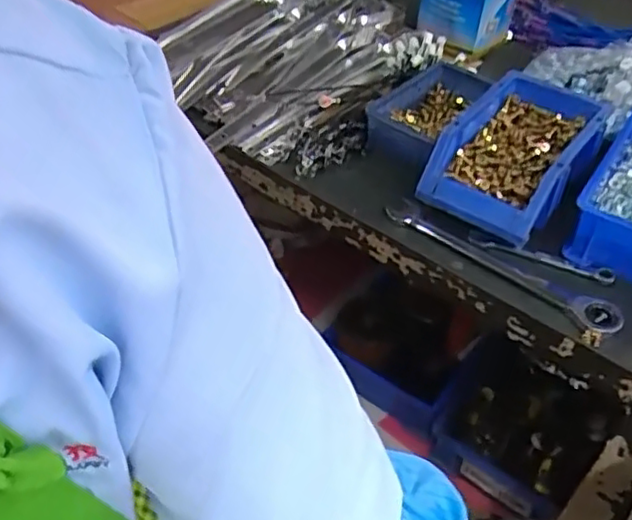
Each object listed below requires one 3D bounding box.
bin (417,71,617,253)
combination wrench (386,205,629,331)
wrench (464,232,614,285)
[{"bbox_3d":[0.195,-0.103,0.629,0.118,0.075,0.178,29,52,26],"label":"bin"},{"bbox_3d":[0.157,0.001,0.573,0.228,0.014,0.036,32,53,28],"label":"combination wrench"},{"bbox_3d":[0.202,-0.002,0.580,0.126,0.011,0.010,15,47,15],"label":"wrench"}]

